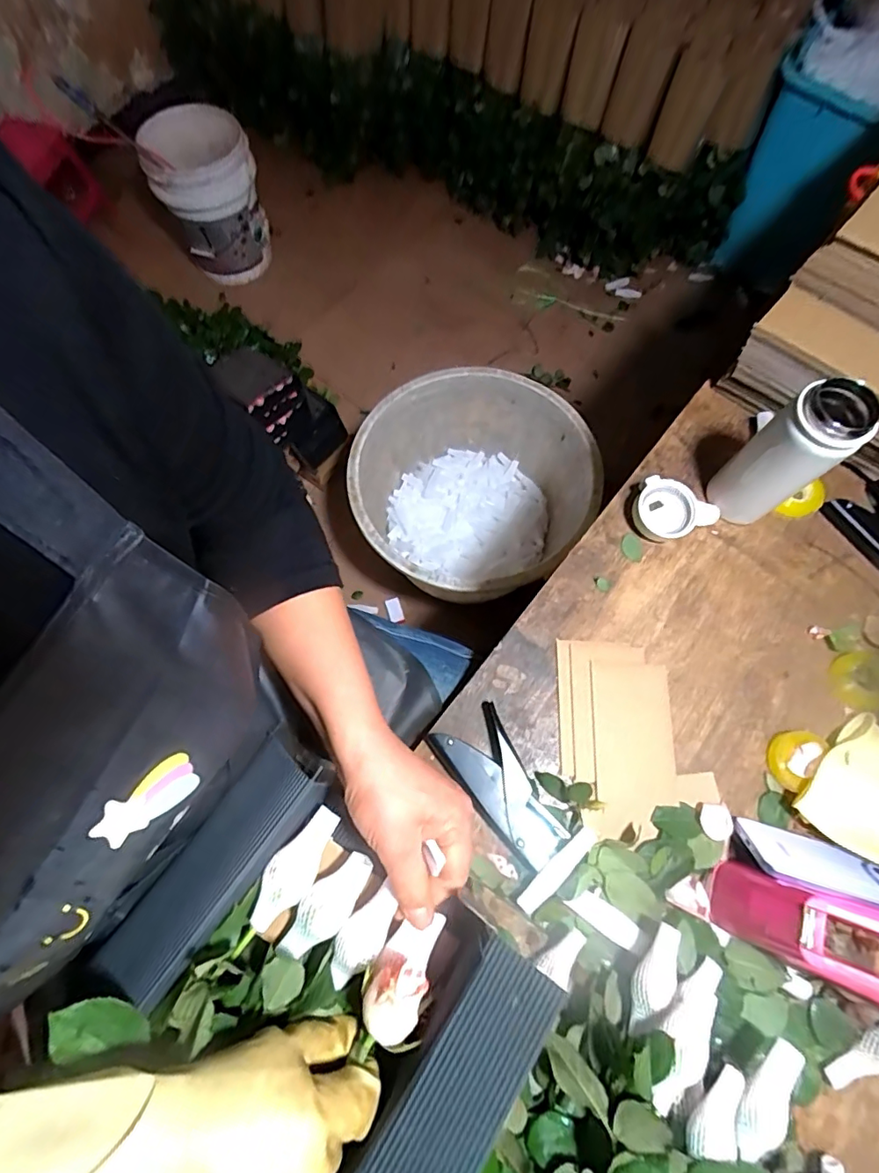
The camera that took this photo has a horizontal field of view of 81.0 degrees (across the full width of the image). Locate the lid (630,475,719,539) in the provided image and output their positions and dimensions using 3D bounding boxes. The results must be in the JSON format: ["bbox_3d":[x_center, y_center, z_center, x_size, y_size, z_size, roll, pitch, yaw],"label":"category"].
[{"bbox_3d":[0.267,-0.082,0.588,0.091,0.033,0.066,26,95,10],"label":"lid"}]

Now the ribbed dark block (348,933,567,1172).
[{"bbox_3d":[-0.008,0.301,0.282,0.062,0.043,0.209,34,74,10],"label":"ribbed dark block"}]

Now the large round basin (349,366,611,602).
[{"bbox_3d":[0.039,-0.221,1.220,0.541,0.329,0.511,0,71,-1],"label":"large round basin"}]

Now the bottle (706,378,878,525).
[{"bbox_3d":[0.349,-0.128,0.529,0.057,0.174,0.074,-37,76,-12],"label":"bottle"}]

